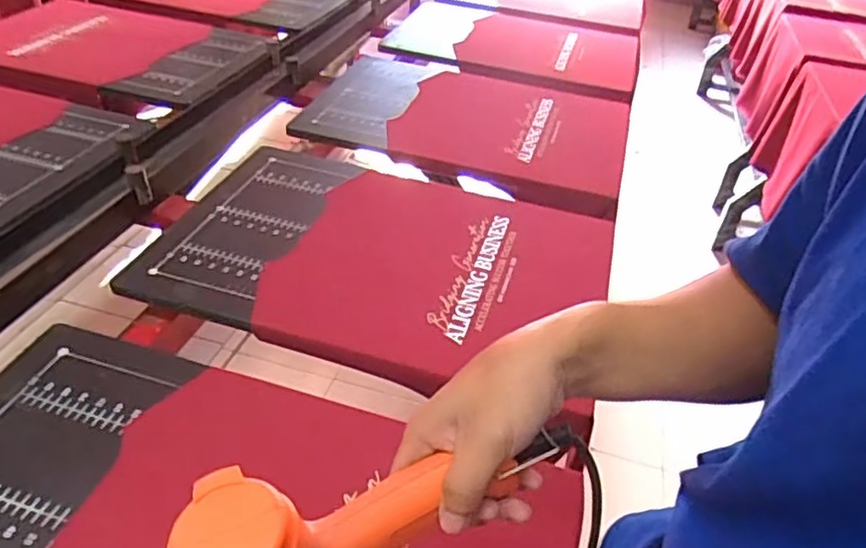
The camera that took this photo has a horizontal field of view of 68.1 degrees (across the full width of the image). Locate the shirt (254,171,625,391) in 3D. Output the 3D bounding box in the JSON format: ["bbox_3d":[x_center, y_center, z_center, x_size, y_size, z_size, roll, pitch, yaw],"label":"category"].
[{"bbox_3d":[0.021,-0.012,0.907,0.435,0.038,0.432,12,39,10],"label":"shirt"}]

